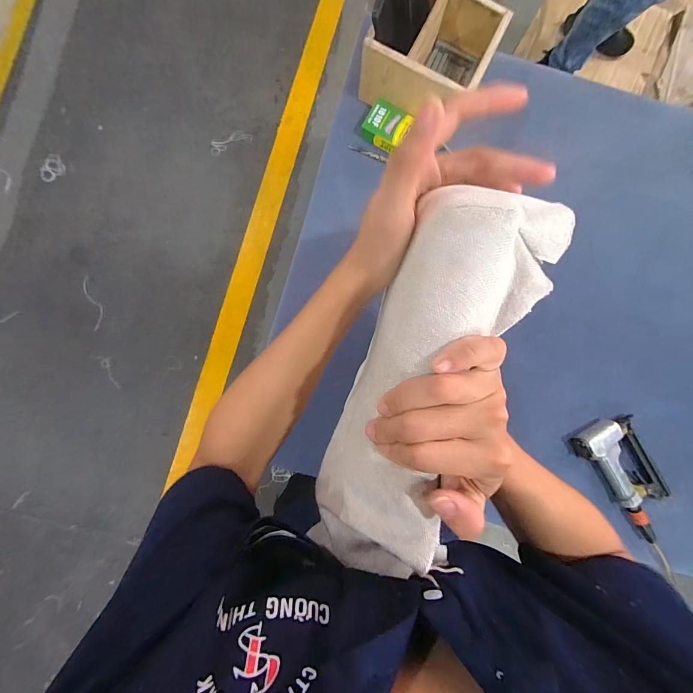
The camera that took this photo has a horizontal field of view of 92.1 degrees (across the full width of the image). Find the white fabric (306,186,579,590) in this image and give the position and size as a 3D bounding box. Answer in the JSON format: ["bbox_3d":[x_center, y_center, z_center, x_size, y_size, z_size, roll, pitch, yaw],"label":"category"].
[{"bbox_3d":[0.052,0.036,0.228,0.094,0.068,0.275,18,104,-2],"label":"white fabric"}]

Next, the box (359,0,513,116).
[{"bbox_3d":[0.170,-0.579,0.666,0.216,0.120,0.209,28,87,-1],"label":"box"}]

